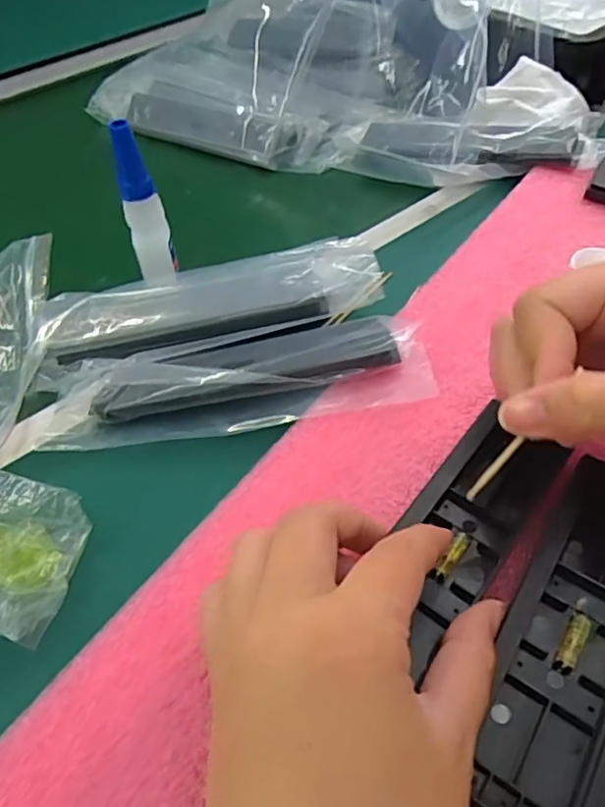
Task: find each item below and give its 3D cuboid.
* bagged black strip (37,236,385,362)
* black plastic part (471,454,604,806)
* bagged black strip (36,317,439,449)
[{"bbox_3d":[-0.051,-0.057,0.332,0.190,0.019,0.052,-11,51,-4],"label":"bagged black strip"},{"bbox_3d":[0.099,0.084,0.215,0.042,0.007,0.160,27,58,24],"label":"black plastic part"},{"bbox_3d":[-0.037,-0.016,0.300,0.195,0.016,0.059,-6,51,0],"label":"bagged black strip"}]

